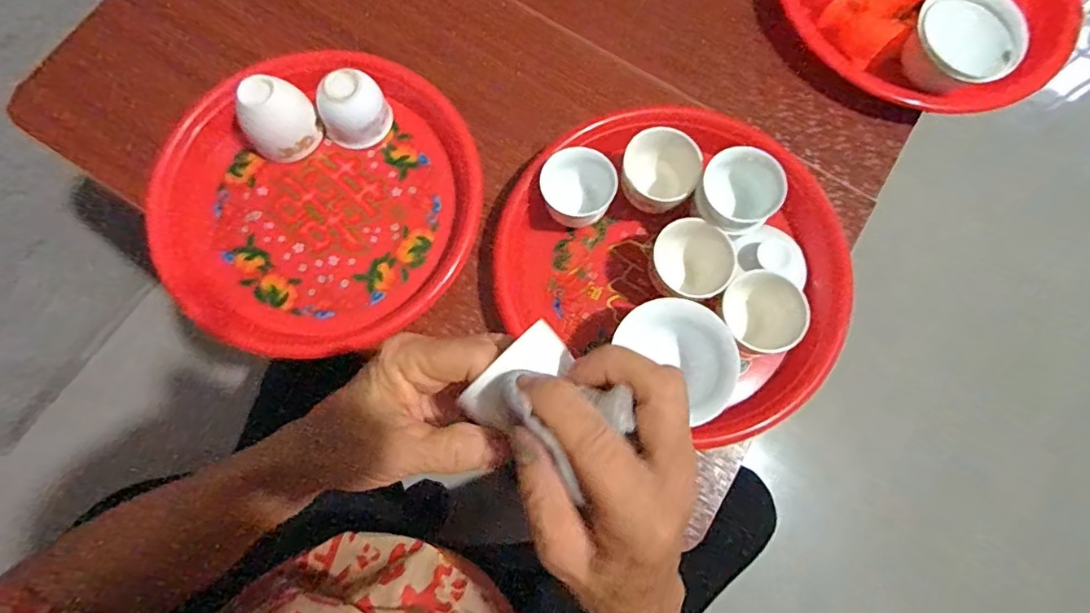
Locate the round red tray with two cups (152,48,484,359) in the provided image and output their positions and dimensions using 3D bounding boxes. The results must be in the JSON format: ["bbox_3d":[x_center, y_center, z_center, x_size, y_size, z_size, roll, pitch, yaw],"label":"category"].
[{"bbox_3d":[-0.169,-0.087,0.399,0.230,0.051,0.237,0,76,-1],"label":"round red tray with two cups"}]

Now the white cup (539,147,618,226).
[{"bbox_3d":[0.024,-0.086,0.398,0.053,0.040,0.050,0,76,-1],"label":"white cup"}]

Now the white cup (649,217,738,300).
[{"bbox_3d":[0.101,-0.028,0.386,0.058,0.052,0.054,0,76,-1],"label":"white cup"}]

